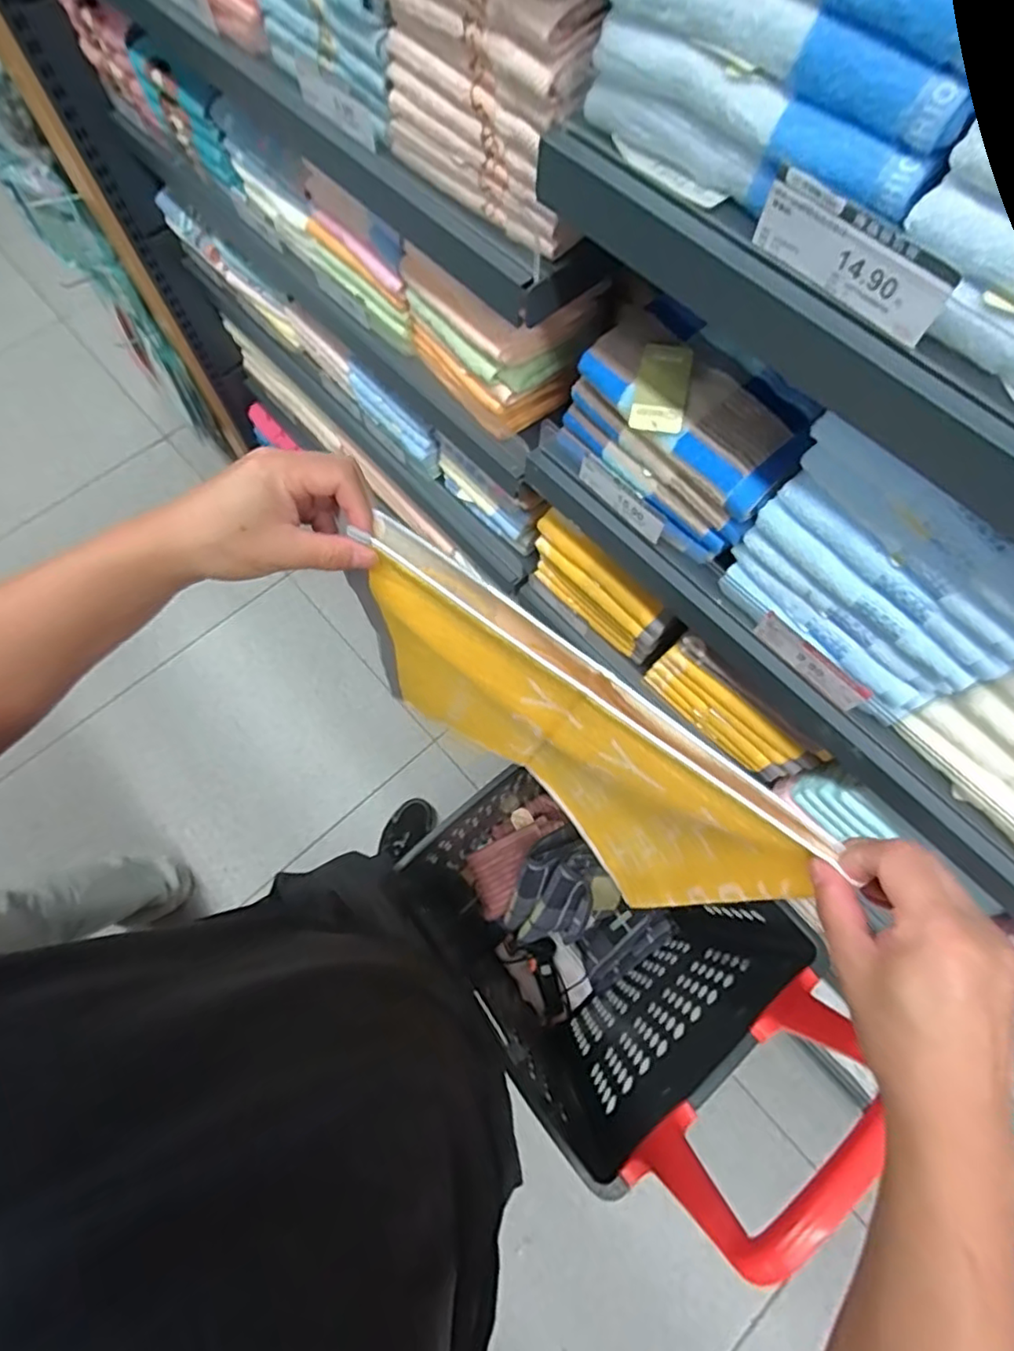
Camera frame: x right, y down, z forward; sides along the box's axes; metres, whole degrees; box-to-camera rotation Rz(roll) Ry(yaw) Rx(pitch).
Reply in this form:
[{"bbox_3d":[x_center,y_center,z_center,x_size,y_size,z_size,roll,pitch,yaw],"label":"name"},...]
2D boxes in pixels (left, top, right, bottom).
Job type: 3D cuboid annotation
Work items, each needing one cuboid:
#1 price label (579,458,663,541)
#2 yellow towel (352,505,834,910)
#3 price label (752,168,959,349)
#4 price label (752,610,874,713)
[{"bbox_3d":[0.106,-0.165,0.587,0.008,0.030,0.101,-34,71,-29],"label":"price label"},{"bbox_3d":[0.035,0.059,0.518,0.353,0.334,0.050,40,74,12],"label":"yellow towel"},{"bbox_3d":[0.164,-0.199,0.299,0.006,0.036,0.097,-40,76,-14],"label":"price label"},{"bbox_3d":[0.254,-0.010,0.528,0.008,0.036,0.101,-41,76,-14],"label":"price label"}]

